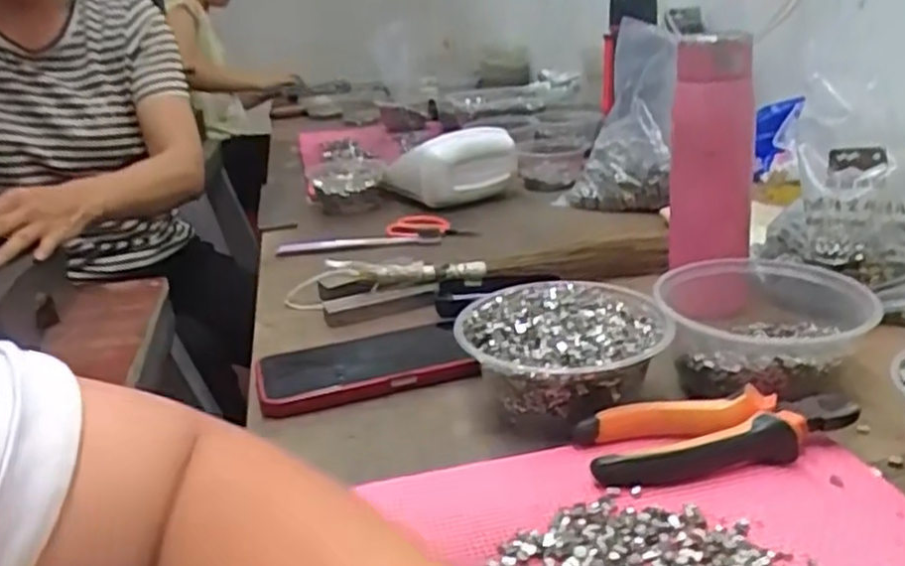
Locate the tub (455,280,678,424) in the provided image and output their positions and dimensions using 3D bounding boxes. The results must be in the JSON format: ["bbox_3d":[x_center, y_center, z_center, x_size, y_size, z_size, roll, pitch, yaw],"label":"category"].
[{"bbox_3d":[0.073,0.043,0.487,0.131,0.062,0.111,-6,21,-3],"label":"tub"}]

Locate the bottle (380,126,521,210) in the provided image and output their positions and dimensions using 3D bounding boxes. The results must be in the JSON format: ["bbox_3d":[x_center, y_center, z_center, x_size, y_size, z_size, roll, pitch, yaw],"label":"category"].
[{"bbox_3d":[0.002,-0.151,0.971,0.177,0.076,0.059,-9,22,-10],"label":"bottle"}]

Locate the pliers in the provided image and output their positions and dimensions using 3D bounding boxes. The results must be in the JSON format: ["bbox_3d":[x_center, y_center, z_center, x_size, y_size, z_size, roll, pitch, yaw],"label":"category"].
[{"bbox_3d":[0.147,0.082,0.412,0.148,0.023,0.051,-5,21,-2],"label":"pliers"}]

